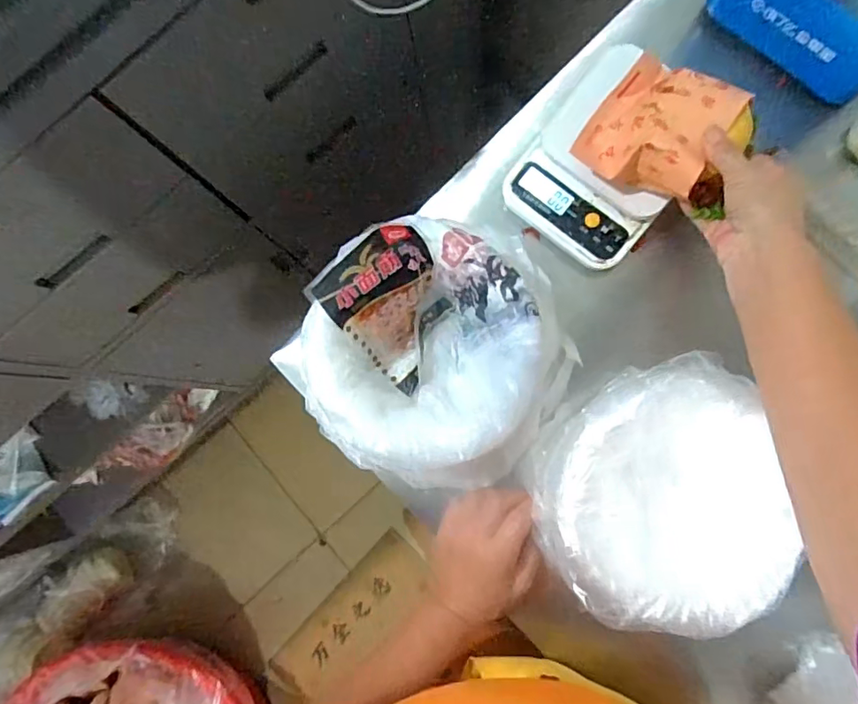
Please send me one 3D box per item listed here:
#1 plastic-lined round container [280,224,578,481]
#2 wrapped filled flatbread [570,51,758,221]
[{"bbox_3d":[0.010,0.004,0.460,0.205,0.106,0.232,32,88,8],"label":"plastic-lined round container"},{"bbox_3d":[0.206,-0.192,0.463,0.126,0.054,0.115,31,88,7],"label":"wrapped filled flatbread"}]

